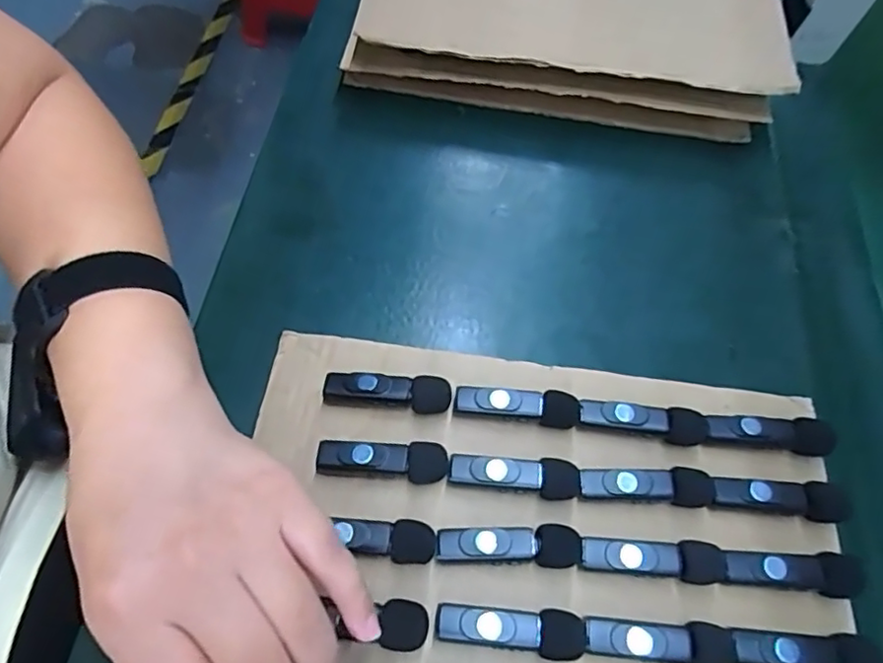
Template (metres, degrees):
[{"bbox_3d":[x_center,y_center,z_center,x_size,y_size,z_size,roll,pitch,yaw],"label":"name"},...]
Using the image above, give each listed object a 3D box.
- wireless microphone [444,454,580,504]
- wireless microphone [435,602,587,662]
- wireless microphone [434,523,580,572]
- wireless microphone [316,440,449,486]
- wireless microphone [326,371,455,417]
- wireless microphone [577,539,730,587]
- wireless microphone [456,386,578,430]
[{"bbox_3d":[0.036,0.072,0.298,0.063,0.018,0.018,9,61,1],"label":"wireless microphone"},{"bbox_3d":[0.031,0.131,0.264,0.065,0.017,0.019,9,61,1],"label":"wireless microphone"},{"bbox_3d":[0.031,0.101,0.281,0.067,0.017,0.018,4,61,-1],"label":"wireless microphone"},{"bbox_3d":[-0.029,0.065,0.298,0.063,0.017,0.018,6,61,0],"label":"wireless microphone"},{"bbox_3d":[-0.028,0.032,0.316,0.065,0.016,0.017,9,61,1],"label":"wireless microphone"},{"bbox_3d":[0.099,0.108,0.280,0.066,0.015,0.017,4,61,-1],"label":"wireless microphone"},{"bbox_3d":[0.040,0.040,0.315,0.064,0.019,0.016,8,61,1],"label":"wireless microphone"}]

